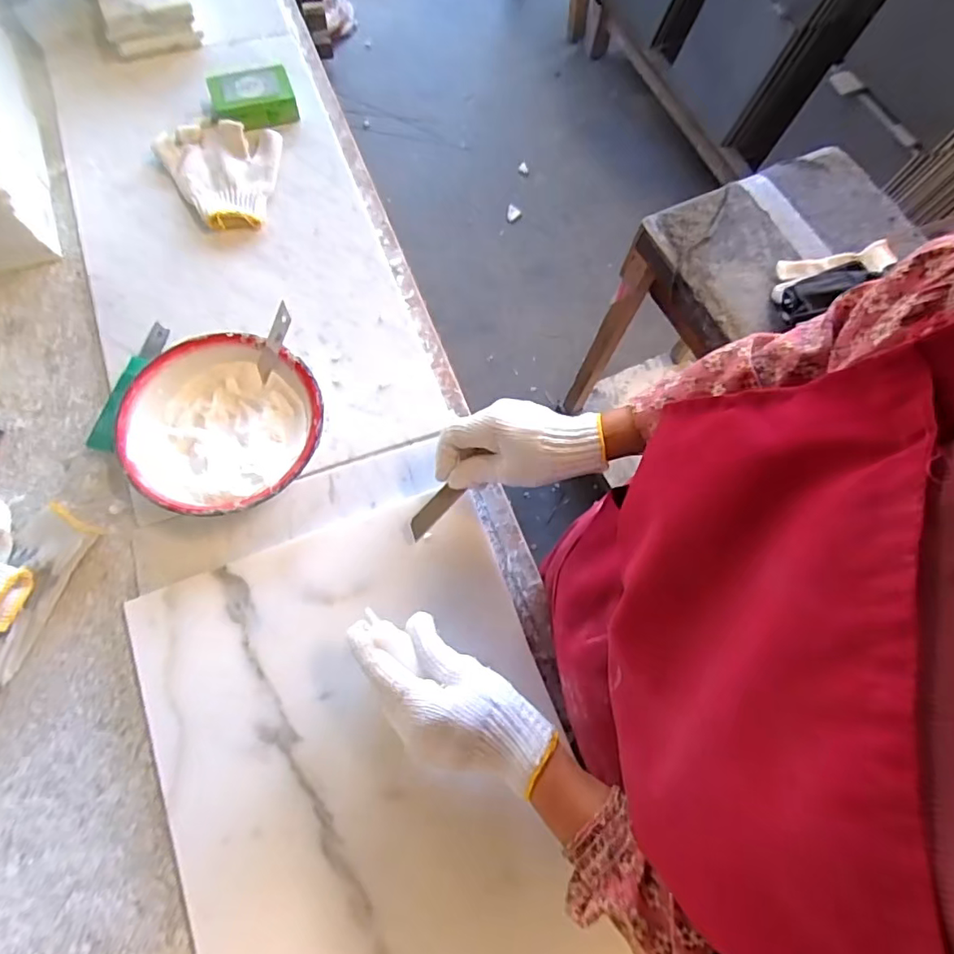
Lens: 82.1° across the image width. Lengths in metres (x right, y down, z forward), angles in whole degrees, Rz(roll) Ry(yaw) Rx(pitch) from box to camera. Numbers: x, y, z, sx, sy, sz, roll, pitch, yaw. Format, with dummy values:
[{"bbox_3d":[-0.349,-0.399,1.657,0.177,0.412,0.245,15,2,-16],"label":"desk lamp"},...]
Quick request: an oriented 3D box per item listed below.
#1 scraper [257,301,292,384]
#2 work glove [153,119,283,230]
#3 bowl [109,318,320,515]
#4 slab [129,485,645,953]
[{"bbox_3d":[-0.189,-0.122,0.503,0.011,0.083,0.017,-21,68,-48],"label":"scraper"},{"bbox_3d":[-0.292,-0.342,0.619,0.129,0.027,0.149,-3,71,-3],"label":"work glove"},{"bbox_3d":[-0.226,-0.045,0.504,0.166,0.060,0.167,1,71,-2],"label":"bowl"},{"bbox_3d":[-0.050,0.317,0.406,0.303,0.030,0.591,-18,73,-14],"label":"slab"}]

